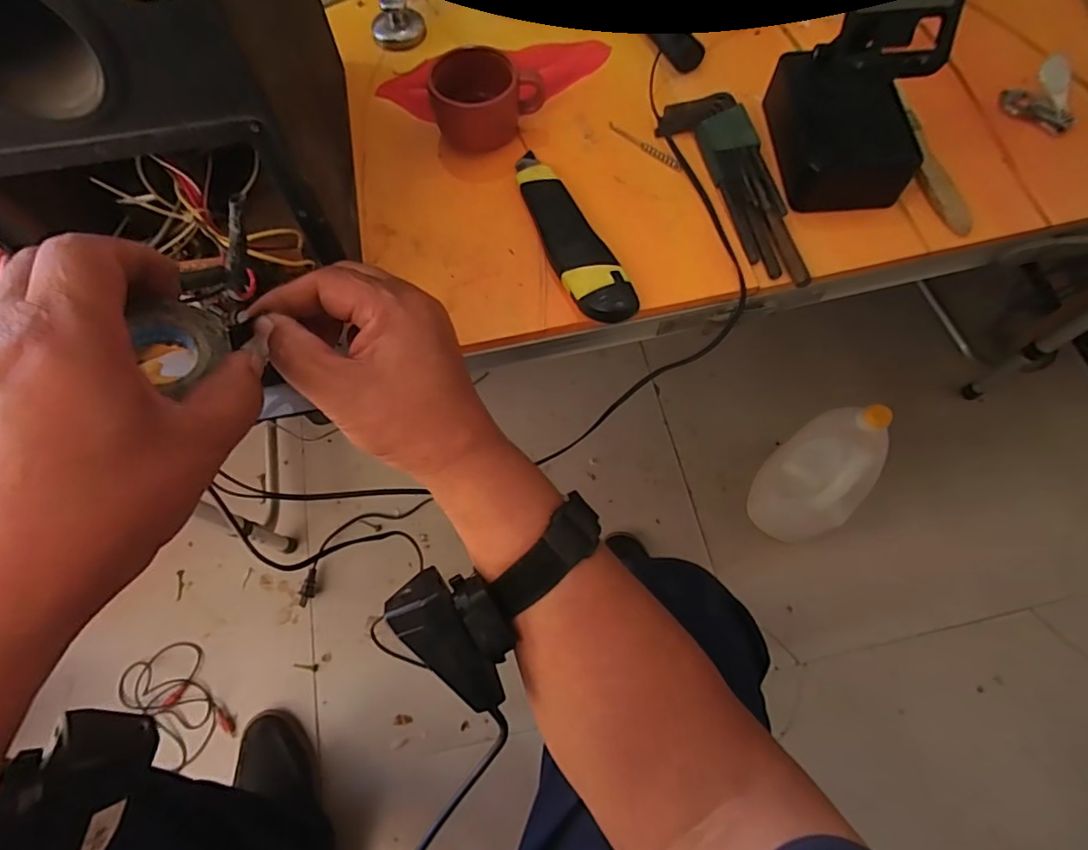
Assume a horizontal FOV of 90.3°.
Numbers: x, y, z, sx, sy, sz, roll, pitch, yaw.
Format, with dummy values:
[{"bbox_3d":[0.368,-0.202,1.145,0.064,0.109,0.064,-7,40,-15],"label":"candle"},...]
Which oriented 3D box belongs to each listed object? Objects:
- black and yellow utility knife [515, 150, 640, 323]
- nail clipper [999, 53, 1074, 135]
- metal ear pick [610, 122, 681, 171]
[{"bbox_3d":[0.014,-0.136,0.382,0.038,0.021,0.157,-24,70,-8],"label":"black and yellow utility knife"},{"bbox_3d":[0.373,-0.245,0.403,0.023,0.034,0.053,-14,69,-4],"label":"nail clipper"},{"bbox_3d":[0.078,-0.219,0.423,0.070,0.004,0.009,40,75,15],"label":"metal ear pick"}]

